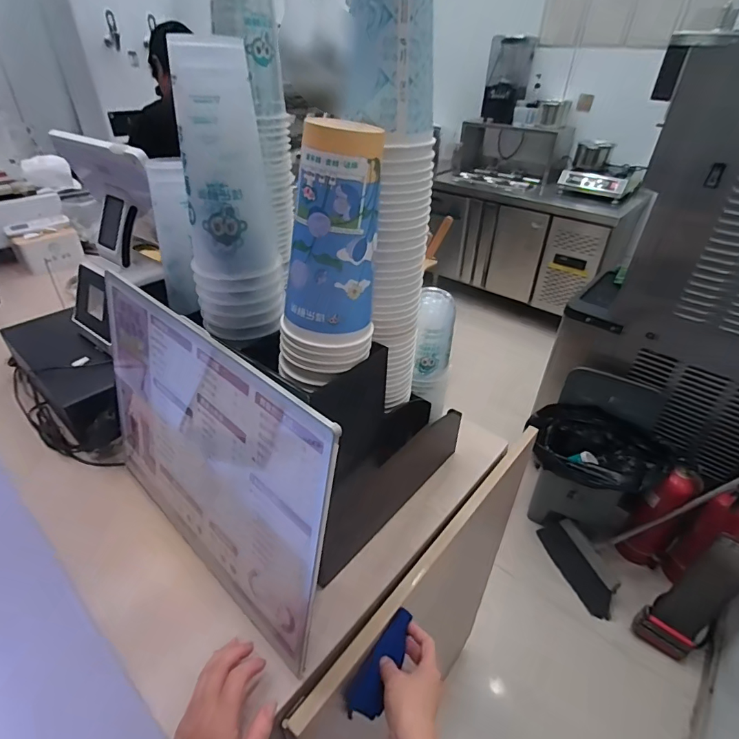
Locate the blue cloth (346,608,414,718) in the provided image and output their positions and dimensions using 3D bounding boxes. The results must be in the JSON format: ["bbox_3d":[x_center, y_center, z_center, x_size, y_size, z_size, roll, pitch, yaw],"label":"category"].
[{"bbox_3d":[0.016,0.348,0.515,0.038,0.031,0.122,23,73,26],"label":"blue cloth"}]

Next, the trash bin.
[{"bbox_3d":[0.706,0.282,1.387,0.381,0.446,0.310,25,43,28],"label":"trash bin"}]

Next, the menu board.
[{"bbox_3d":[-0.199,0.100,0.504,0.421,0.319,0.013,30,31,31],"label":"menu board"}]

